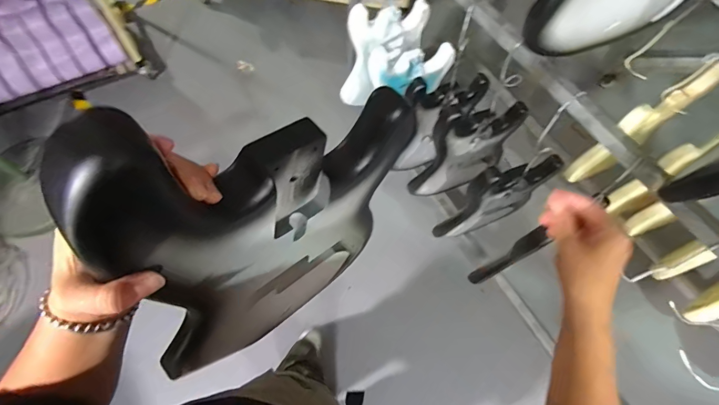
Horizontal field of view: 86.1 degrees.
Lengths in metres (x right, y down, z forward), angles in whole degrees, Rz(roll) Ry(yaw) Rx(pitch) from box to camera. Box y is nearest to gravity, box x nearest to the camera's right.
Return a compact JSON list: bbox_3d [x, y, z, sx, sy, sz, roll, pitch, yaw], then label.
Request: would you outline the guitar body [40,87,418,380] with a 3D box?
[{"bbox_3d":[-0.080,0.032,0.382,0.297,0.440,0.043,-37,72,-19],"label":"guitar body"}]

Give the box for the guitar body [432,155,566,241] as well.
[{"bbox_3d":[0.369,0.006,1.090,0.263,0.443,0.050,-17,66,-11],"label":"guitar body"}]

